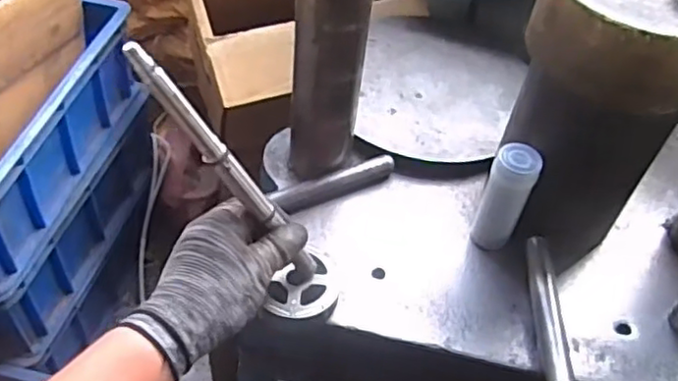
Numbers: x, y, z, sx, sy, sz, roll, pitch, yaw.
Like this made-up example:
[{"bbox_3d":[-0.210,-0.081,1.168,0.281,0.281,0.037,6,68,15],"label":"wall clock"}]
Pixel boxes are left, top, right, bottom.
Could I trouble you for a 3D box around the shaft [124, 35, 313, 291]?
[{"bbox_3d":[-0.075,-0.005,0.475,0.021,0.257,0.012,-18,46,15],"label":"shaft"}]

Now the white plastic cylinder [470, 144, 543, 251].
[{"bbox_3d":[0.151,0.012,0.603,0.039,0.118,0.034,23,49,14],"label":"white plastic cylinder"}]

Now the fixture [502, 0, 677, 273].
[{"bbox_3d":[0.224,-0.073,0.585,0.142,0.261,0.147,23,49,14],"label":"fixture"}]

